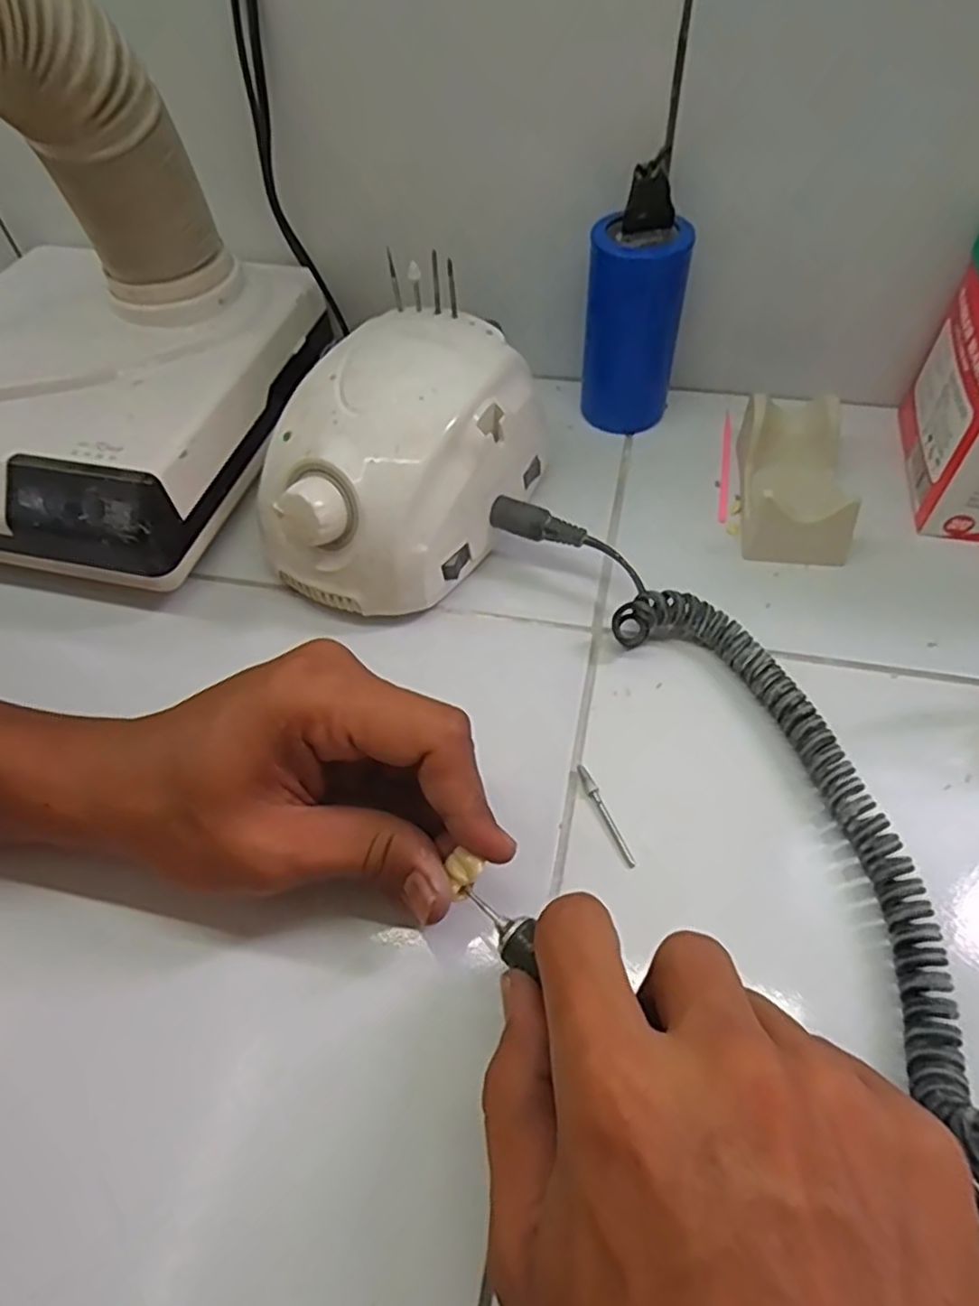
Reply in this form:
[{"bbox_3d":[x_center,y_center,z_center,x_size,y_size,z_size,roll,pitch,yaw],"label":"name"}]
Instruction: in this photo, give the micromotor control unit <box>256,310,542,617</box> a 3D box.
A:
[{"bbox_3d":[-0.045,-0.089,0.341,0.103,0.083,0.137,20,58,17],"label":"micromotor control unit"}]

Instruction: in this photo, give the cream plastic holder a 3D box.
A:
[{"bbox_3d":[0.154,-0.089,0.357,0.050,0.033,0.088,5,55,7],"label":"cream plastic holder"}]

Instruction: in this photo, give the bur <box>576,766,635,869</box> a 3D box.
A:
[{"bbox_3d":[0.045,0.062,0.275,0.005,0.004,0.045,-18,56,-10],"label":"bur"}]

